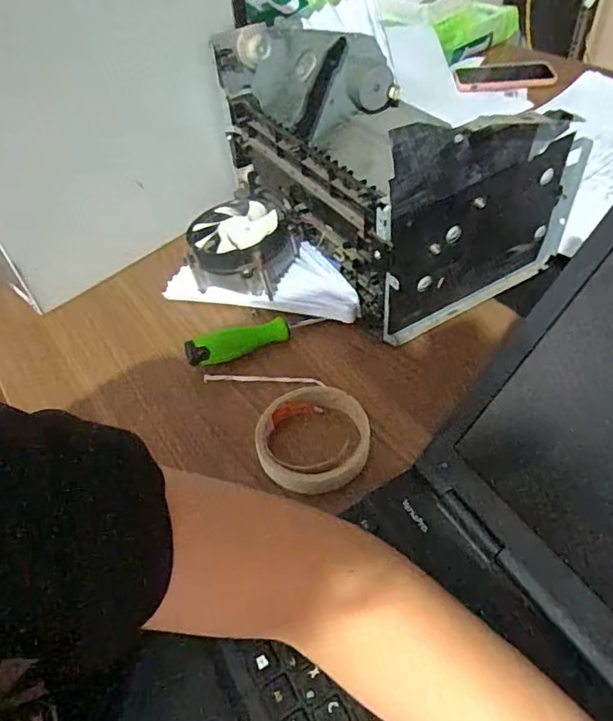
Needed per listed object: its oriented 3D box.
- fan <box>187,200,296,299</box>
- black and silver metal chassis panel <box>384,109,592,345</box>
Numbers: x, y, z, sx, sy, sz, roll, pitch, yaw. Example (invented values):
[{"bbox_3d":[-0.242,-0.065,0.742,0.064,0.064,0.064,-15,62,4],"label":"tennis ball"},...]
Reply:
[{"bbox_3d":[-0.069,-0.114,0.530,0.097,0.058,0.094,13,51,17],"label":"fan"},{"bbox_3d":[0.153,-0.124,0.454,0.210,0.181,0.022,-27,51,-17],"label":"black and silver metal chassis panel"}]

